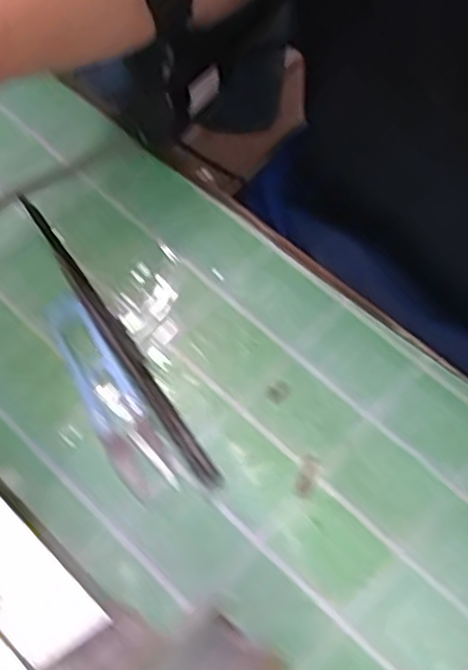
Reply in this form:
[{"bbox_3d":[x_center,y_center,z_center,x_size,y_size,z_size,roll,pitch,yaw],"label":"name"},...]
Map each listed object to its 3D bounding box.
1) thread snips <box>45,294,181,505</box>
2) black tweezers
[{"bbox_3d":[-0.059,0.025,0.327,0.024,0.005,0.107,-25,68,-14],"label":"thread snips"},{"bbox_3d":[-0.056,-0.001,0.336,0.009,0.013,0.171,-30,69,-16],"label":"black tweezers"}]

